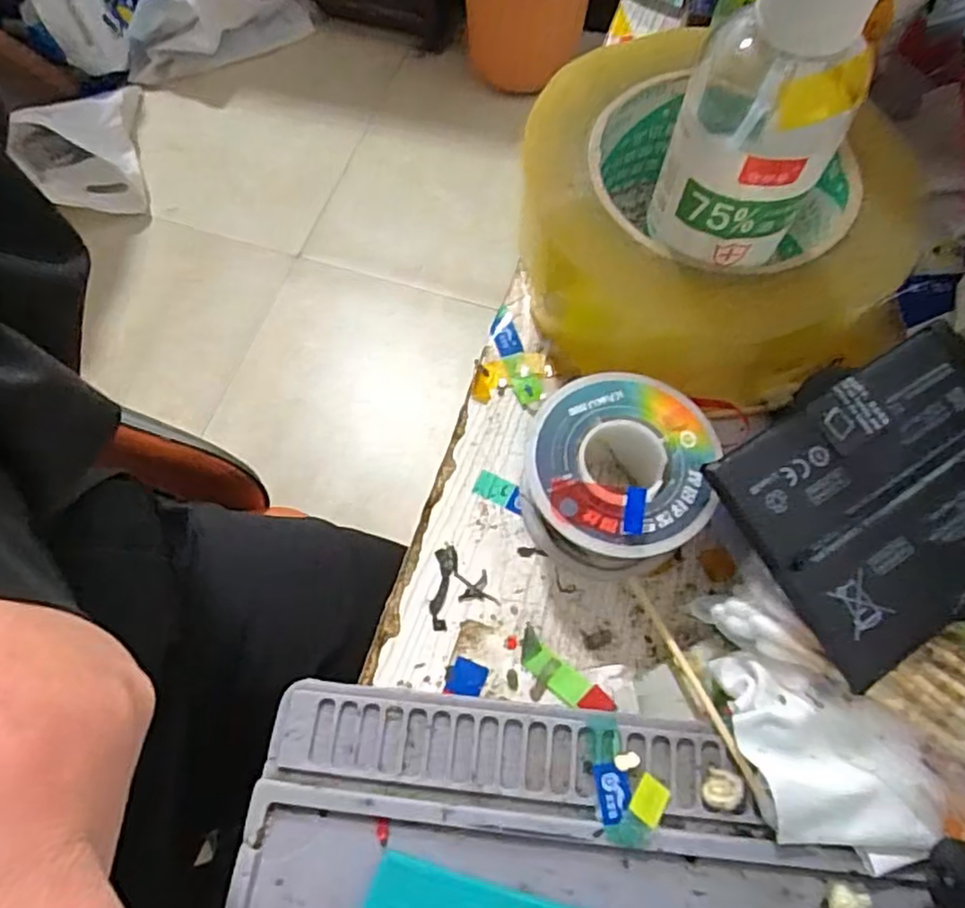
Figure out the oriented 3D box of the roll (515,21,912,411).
[{"bbox_3d":[0.070,-0.077,0.225,0.116,0.048,0.107,0,67,0],"label":"roll"}]

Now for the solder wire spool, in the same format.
[{"bbox_3d":[0.039,0.007,0.198,0.051,0.032,0.053,0,67,0],"label":"solder wire spool"}]

